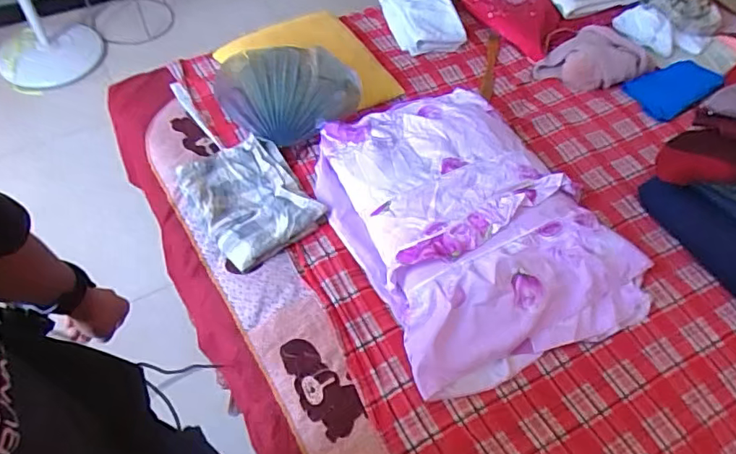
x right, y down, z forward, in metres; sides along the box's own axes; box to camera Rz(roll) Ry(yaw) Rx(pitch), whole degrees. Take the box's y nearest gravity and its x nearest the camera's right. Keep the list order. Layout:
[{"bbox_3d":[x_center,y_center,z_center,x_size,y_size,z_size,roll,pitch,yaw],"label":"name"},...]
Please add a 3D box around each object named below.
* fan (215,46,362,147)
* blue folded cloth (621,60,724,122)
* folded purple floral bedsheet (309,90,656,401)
[{"bbox_3d":[-0.212,-0.342,1.388,0.378,0.082,0.257,-2,87,2],"label":"fan"},{"bbox_3d":[0.909,-0.412,1.584,0.287,0.024,0.174,-23,61,-17],"label":"blue folded cloth"},{"bbox_3d":[0.222,-0.042,1.202,0.556,0.089,0.716,-20,60,-15],"label":"folded purple floral bedsheet"}]

